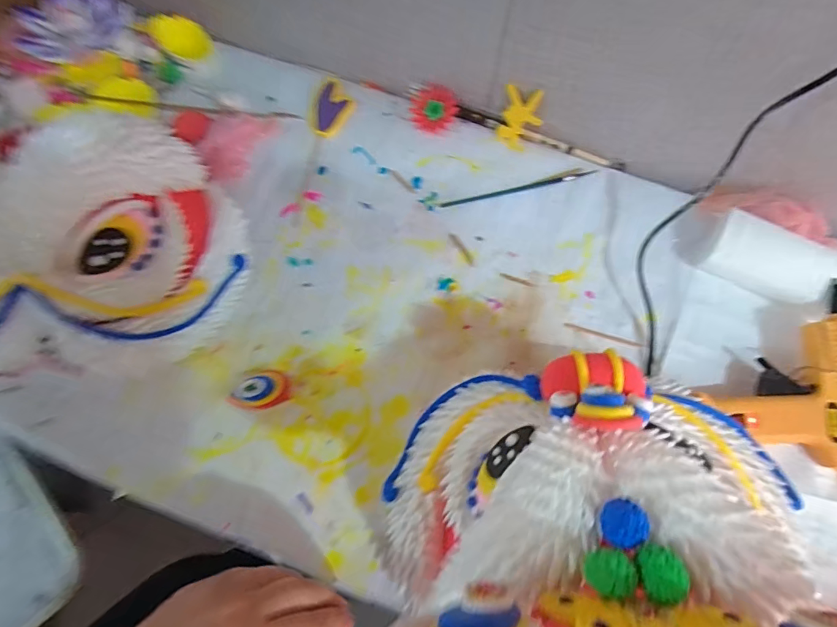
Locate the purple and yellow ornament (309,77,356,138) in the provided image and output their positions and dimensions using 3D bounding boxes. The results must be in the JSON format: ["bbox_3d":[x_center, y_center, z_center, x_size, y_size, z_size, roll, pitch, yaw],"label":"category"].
[{"bbox_3d":[-0.092,-0.219,0.479,0.045,0.007,0.073,19,67,7],"label":"purple and yellow ornament"}]

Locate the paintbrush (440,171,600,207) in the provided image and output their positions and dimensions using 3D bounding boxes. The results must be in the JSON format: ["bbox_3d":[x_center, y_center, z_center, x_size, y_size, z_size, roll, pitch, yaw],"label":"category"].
[{"bbox_3d":[0.099,-0.124,0.447,0.157,0.008,0.011,-12,67,-7],"label":"paintbrush"}]

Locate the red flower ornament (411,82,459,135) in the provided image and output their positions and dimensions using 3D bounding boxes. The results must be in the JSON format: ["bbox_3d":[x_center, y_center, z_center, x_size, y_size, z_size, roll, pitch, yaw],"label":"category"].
[{"bbox_3d":[0.016,-0.211,0.466,0.048,0.008,0.048,0,90,8],"label":"red flower ornament"}]

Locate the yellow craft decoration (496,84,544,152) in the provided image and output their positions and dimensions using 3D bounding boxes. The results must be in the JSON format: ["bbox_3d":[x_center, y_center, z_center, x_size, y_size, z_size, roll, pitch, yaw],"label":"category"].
[{"bbox_3d":[0.100,-0.191,0.445,0.039,0.057,0.007,17,45,7],"label":"yellow craft decoration"}]

